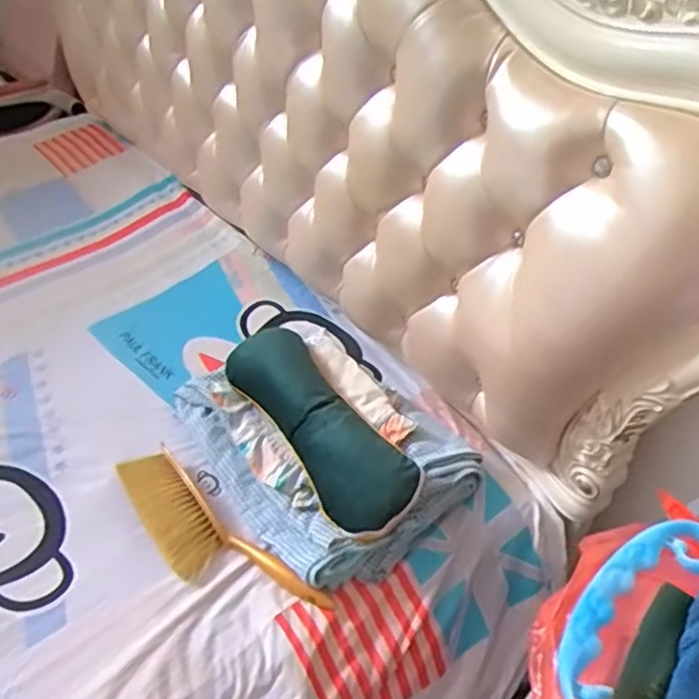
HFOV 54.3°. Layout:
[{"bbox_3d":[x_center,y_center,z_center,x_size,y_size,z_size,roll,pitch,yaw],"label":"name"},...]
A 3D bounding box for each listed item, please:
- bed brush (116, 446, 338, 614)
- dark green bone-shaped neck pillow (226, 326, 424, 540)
[{"bbox_3d":[-0.211,0.274,0.995,0.395,0.045,0.110,31,49,28],"label":"bed brush"},{"bbox_3d":[-0.057,0.099,1.078,0.134,0.058,0.455,-20,46,-24],"label":"dark green bone-shaped neck pillow"}]

